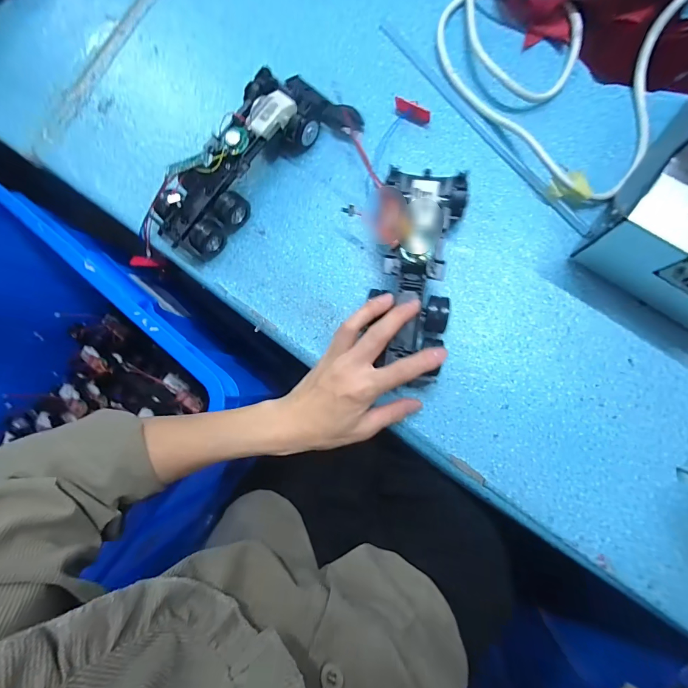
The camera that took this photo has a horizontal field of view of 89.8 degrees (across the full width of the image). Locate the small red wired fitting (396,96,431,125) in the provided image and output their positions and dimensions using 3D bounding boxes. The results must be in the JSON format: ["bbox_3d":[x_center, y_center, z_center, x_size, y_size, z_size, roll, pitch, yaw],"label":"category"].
[{"bbox_3d":[0.067,-0.230,0.343,0.039,0.011,0.012,32,90,9],"label":"small red wired fitting"}]

